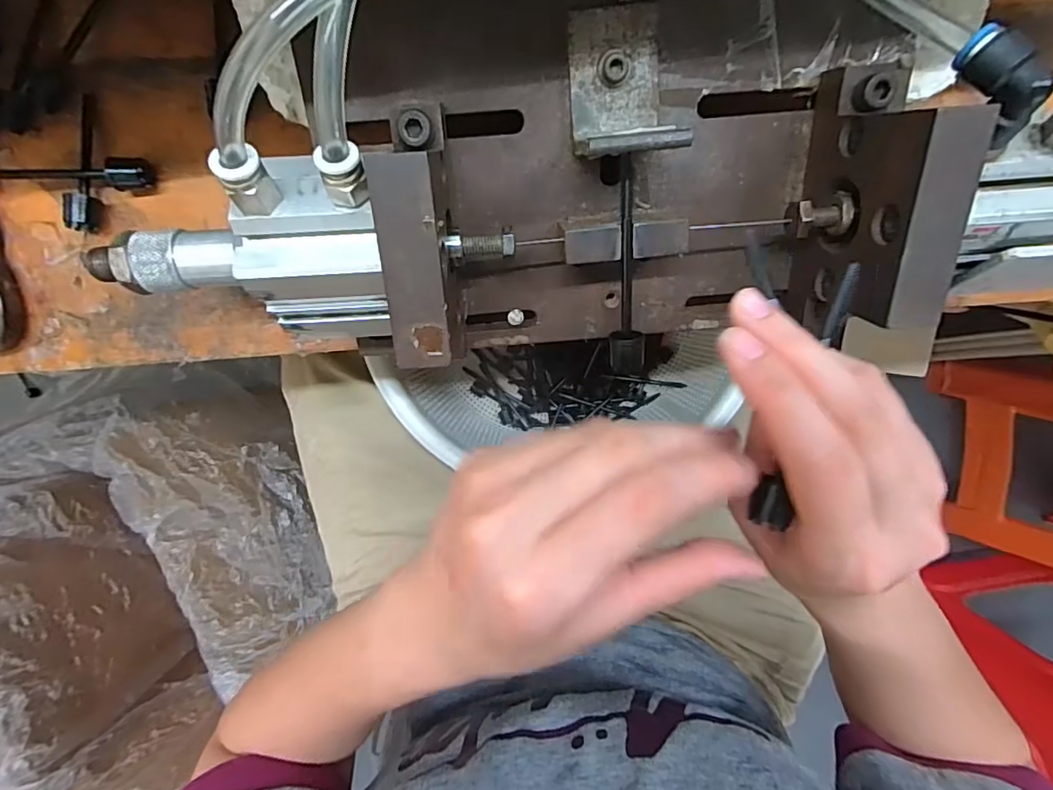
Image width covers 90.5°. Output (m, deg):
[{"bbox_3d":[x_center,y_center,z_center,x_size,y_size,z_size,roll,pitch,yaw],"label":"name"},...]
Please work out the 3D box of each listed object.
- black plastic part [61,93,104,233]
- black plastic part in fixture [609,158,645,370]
[{"bbox_3d":[-0.213,-0.112,0.250,0.012,0.013,0.064,5,98,-2],"label":"black plastic part"},{"bbox_3d":[0.042,-0.051,0.217,0.014,0.007,0.088,-4,112,-1],"label":"black plastic part in fixture"}]

